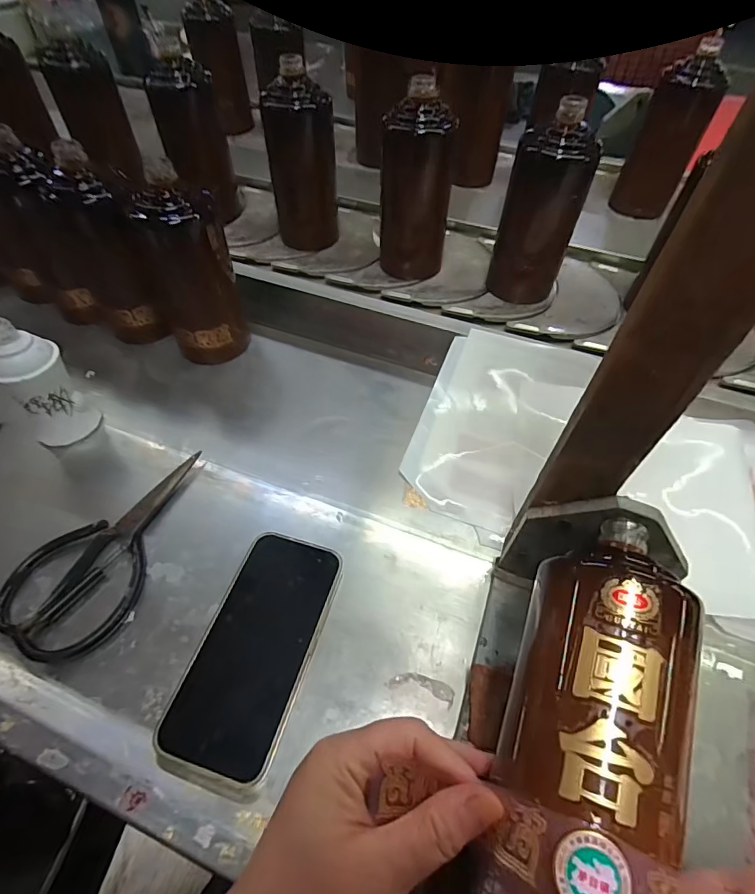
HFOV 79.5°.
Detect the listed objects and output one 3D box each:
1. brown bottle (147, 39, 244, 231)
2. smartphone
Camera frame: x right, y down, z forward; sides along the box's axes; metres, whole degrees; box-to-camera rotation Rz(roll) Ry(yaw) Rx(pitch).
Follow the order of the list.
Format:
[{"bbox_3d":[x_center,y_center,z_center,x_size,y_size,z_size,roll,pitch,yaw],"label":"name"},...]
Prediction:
[{"bbox_3d":[-0.233,-0.389,0.600,0.079,0.180,0.063,-18,59,-11],"label":"brown bottle"},{"bbox_3d":[-0.085,0.137,0.321,0.079,0.008,0.156,11,52,12],"label":"smartphone"}]

